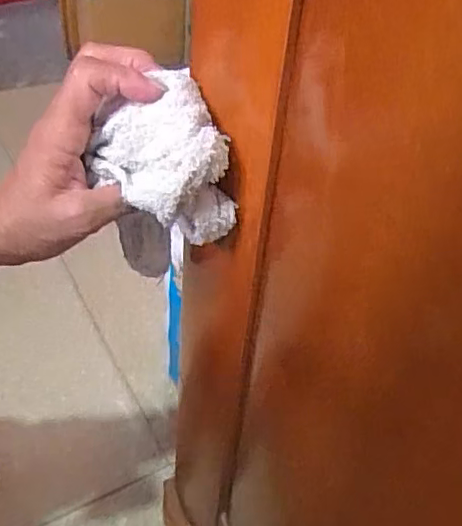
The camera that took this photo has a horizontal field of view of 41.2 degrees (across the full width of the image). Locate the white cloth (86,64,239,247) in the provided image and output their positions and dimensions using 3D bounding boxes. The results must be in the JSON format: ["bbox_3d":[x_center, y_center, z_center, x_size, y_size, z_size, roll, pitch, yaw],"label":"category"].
[{"bbox_3d":[-0.037,-0.052,0.327,0.057,0.068,0.064,-23,50,-22],"label":"white cloth"}]

